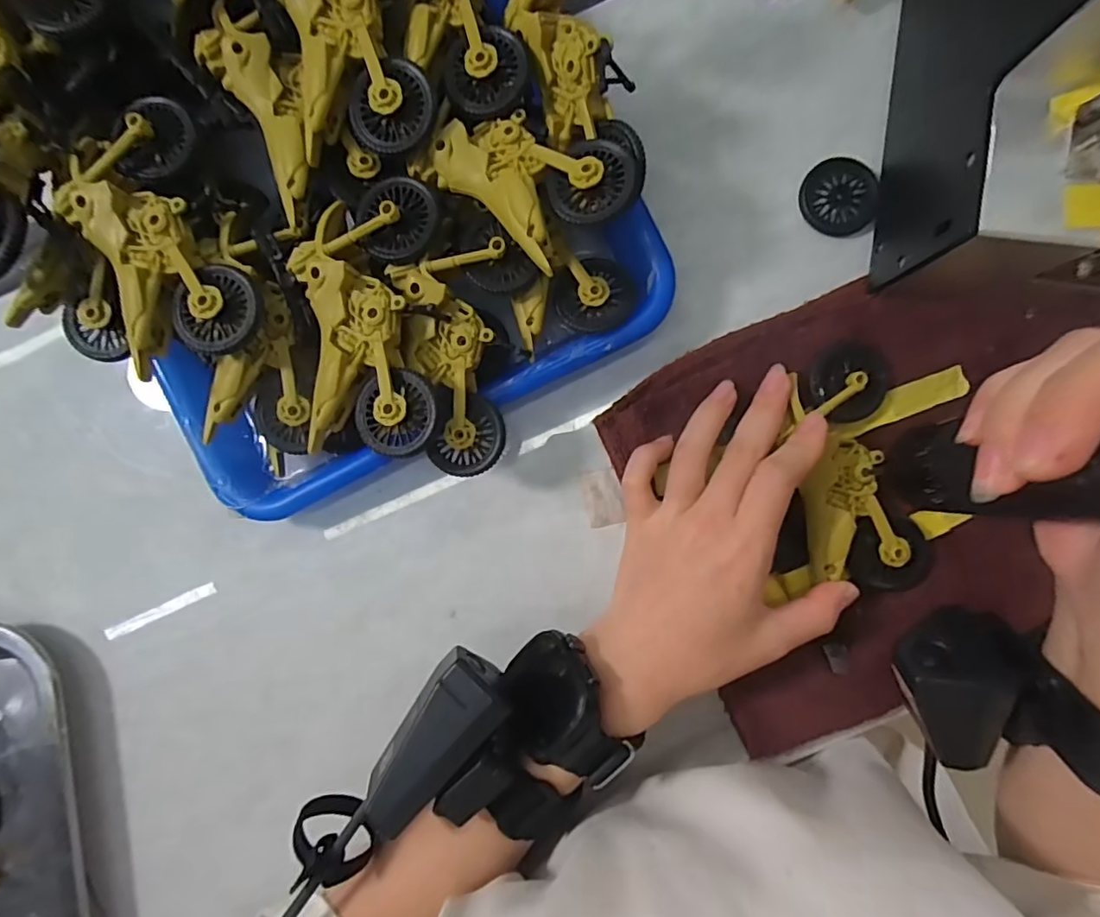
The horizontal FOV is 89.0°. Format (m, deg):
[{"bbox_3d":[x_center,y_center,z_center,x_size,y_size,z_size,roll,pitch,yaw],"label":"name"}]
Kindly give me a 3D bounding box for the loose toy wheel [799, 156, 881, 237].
[{"bbox_3d":[0.147,-0.133,0.283,0.037,0.004,0.036,0,89,3],"label":"loose toy wheel"}]

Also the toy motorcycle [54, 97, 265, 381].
[{"bbox_3d":[-0.168,-0.092,0.243,0.058,0.026,0.111,-25,89,2],"label":"toy motorcycle"}]

